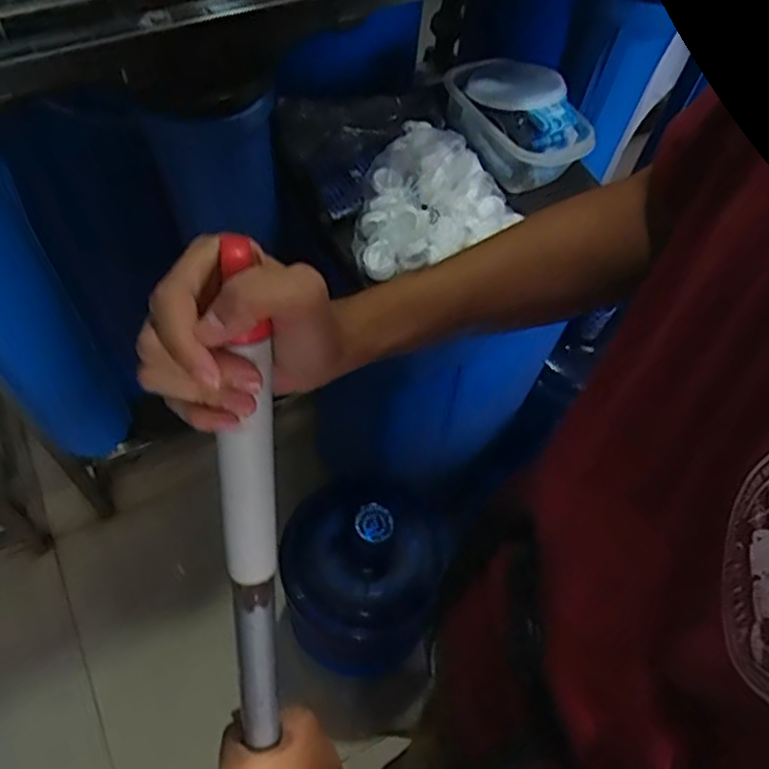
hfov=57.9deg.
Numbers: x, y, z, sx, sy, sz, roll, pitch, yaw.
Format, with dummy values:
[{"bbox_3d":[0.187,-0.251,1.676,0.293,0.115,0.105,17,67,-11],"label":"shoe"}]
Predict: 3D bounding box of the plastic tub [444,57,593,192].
[{"bbox_3d":[0.150,-0.304,0.796,0.117,0.083,0.173,-26,65,-18],"label":"plastic tub"}]

